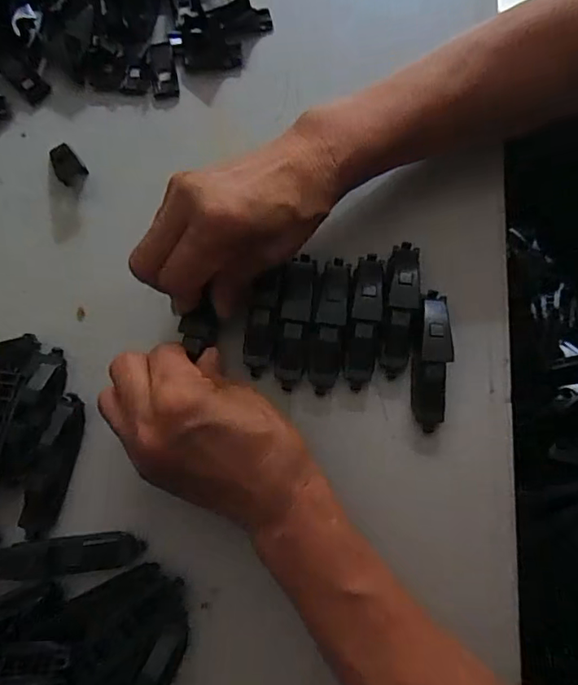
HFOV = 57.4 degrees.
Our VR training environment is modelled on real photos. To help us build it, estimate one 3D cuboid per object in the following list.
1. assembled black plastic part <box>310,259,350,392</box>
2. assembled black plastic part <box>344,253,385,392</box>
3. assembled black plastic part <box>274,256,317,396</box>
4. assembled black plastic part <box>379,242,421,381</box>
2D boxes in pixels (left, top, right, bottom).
[{"bbox_3d":[0.024,-0.011,0.313,0.018,0.020,0.081,7,77,3],"label":"assembled black plastic part"},{"bbox_3d":[0.044,-0.014,0.314,0.019,0.019,0.081,8,77,3],"label":"assembled black plastic part"},{"bbox_3d":[0.004,-0.013,0.312,0.019,0.023,0.078,5,76,3],"label":"assembled black plastic part"},{"bbox_3d":[0.066,-0.021,0.314,0.018,0.020,0.080,9,77,4],"label":"assembled black plastic part"}]

